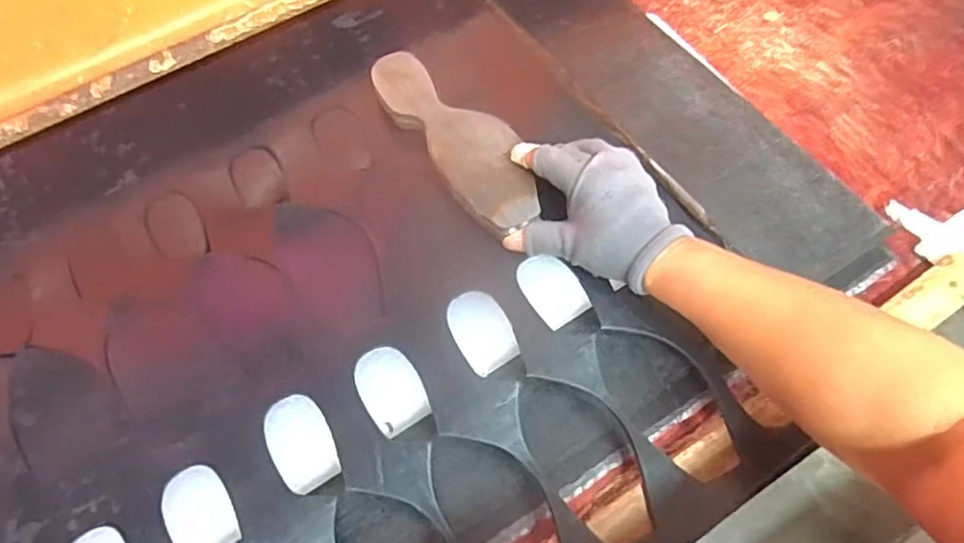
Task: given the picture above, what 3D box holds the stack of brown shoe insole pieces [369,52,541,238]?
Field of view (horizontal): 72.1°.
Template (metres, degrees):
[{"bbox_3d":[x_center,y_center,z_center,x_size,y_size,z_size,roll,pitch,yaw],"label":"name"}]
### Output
[{"bbox_3d":[-0.020,-0.109,0.520,0.064,0.017,0.195,-33,67,-14],"label":"stack of brown shoe insole pieces"}]

